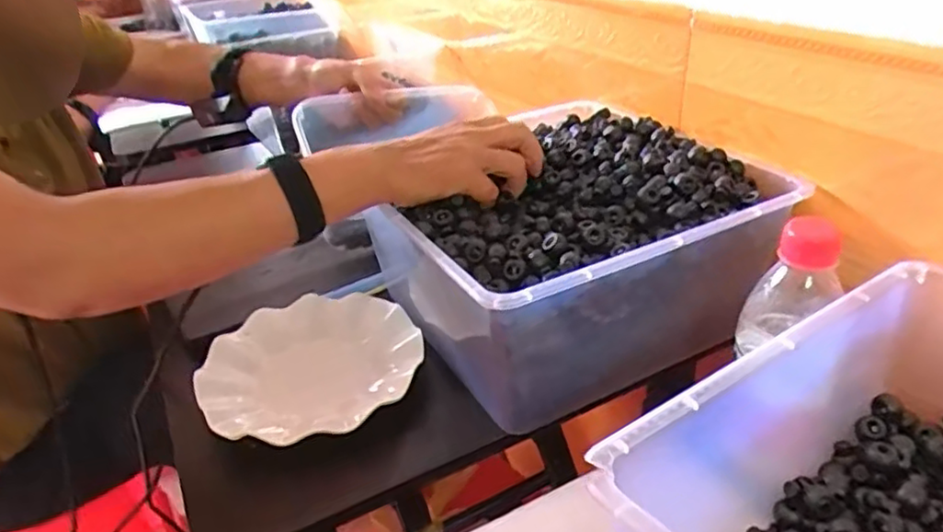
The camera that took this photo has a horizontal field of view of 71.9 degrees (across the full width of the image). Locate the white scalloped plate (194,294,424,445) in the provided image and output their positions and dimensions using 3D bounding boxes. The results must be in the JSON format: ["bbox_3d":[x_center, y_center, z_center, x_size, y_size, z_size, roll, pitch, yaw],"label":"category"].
[{"bbox_3d":[-0.135,0.086,0.561,0.178,0.023,0.176,-3,32,2],"label":"white scalloped plate"}]

